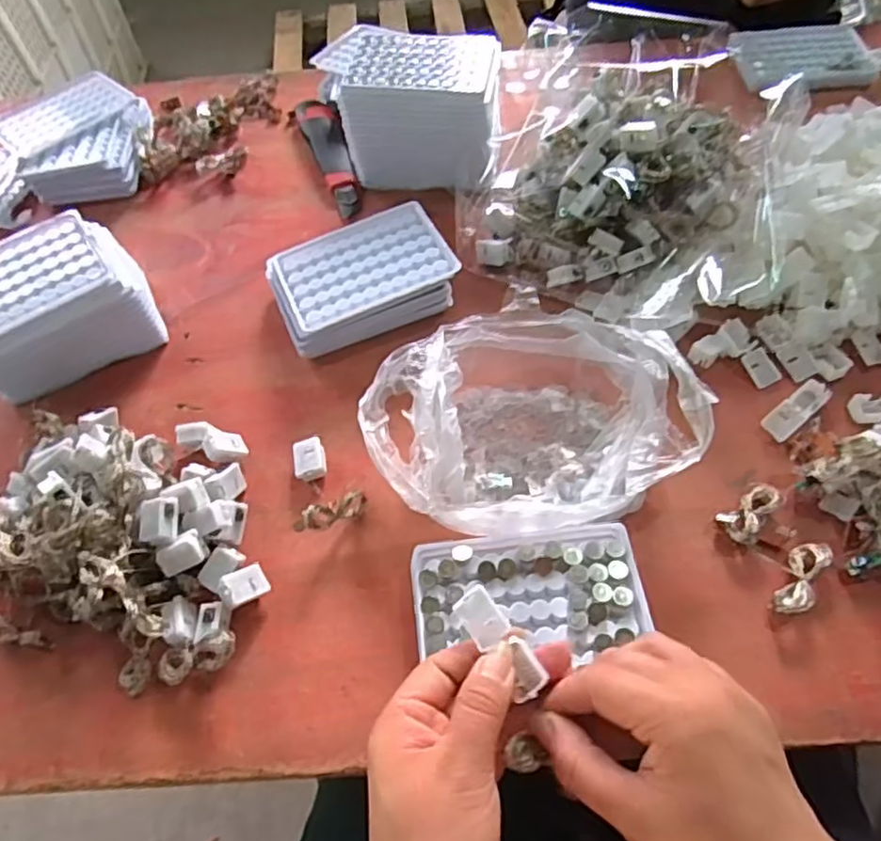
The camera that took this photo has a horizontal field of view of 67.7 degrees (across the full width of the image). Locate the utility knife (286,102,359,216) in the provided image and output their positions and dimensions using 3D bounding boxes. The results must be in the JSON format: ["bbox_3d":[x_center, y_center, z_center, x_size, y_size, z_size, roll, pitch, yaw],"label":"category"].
[{"bbox_3d":[-0.114,-0.261,0.644,0.047,0.020,0.166,-14,57,-5],"label":"utility knife"}]

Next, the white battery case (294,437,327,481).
[{"bbox_3d":[-0.091,0.027,0.455,0.022,0.014,0.026,-11,57,-3],"label":"white battery case"}]

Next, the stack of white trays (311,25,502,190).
[{"bbox_3d":[-0.015,-0.276,0.592,0.139,0.092,0.114,7,58,8],"label":"stack of white trays"}]

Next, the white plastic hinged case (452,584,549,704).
[{"bbox_3d":[0.029,0.105,0.315,0.019,0.009,0.054,-35,67,-19],"label":"white plastic hinged case"}]

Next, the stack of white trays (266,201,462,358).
[{"bbox_3d":[-0.064,-0.115,0.528,0.138,0.037,0.098,-23,59,-11],"label":"stack of white trays"}]

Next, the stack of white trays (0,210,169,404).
[{"bbox_3d":[-0.307,-0.087,0.510,0.148,0.070,0.103,-31,60,-15],"label":"stack of white trays"}]

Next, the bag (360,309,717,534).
[{"bbox_3d":[0.055,-0.001,0.438,0.202,0.060,0.162,-19,58,-8],"label":"bag"}]

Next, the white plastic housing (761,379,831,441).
[{"bbox_3d":[0.248,-0.008,0.456,0.057,0.006,0.019,-36,62,-18],"label":"white plastic housing"}]

